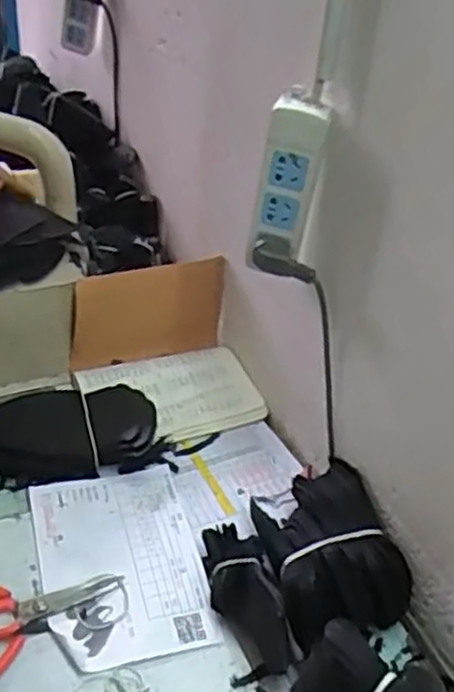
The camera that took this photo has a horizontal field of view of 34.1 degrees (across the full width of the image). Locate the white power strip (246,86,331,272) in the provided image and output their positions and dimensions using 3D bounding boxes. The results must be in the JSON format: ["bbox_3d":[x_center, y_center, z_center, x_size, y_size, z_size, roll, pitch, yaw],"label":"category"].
[{"bbox_3d":[0.055,-0.150,0.670,0.054,0.145,0.025,9,37,4],"label":"white power strip"}]

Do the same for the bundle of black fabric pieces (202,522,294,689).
[{"bbox_3d":[0.016,0.221,0.661,0.054,0.044,0.135,-2,37,-10],"label":"bundle of black fabric pieces"}]

